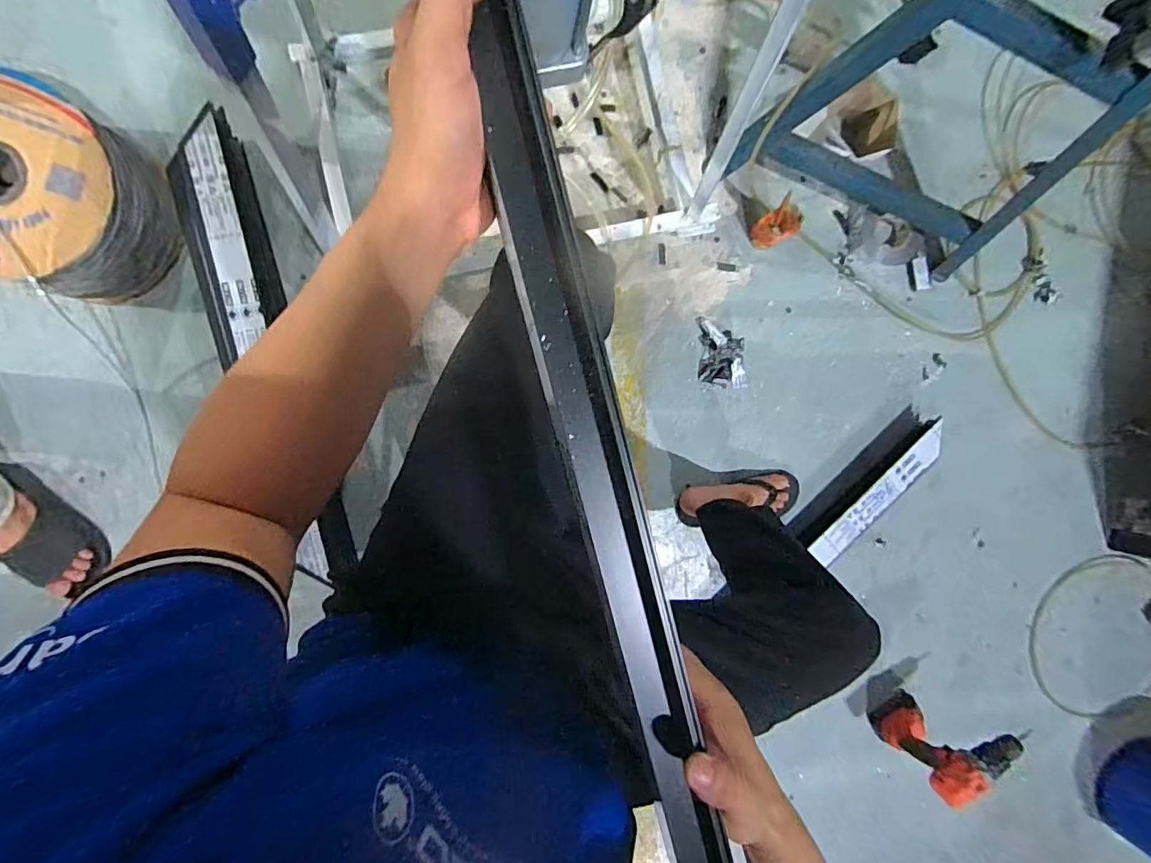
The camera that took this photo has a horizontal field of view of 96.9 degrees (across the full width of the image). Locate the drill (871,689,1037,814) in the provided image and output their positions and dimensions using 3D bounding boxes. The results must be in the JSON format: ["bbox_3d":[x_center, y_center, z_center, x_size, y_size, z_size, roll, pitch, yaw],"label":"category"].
[{"bbox_3d":[0.788,0.657,1.096,0.182,0.233,0.089,-22,97,-5],"label":"drill"}]

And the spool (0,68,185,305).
[{"bbox_3d":[-0.829,-0.371,0.809,0.256,0.188,0.278,-1,95,-8],"label":"spool"}]

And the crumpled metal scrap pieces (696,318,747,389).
[{"bbox_3d":[0.313,-0.164,1.074,0.096,0.057,0.144,-2,95,-7],"label":"crumpled metal scrap pieces"}]

